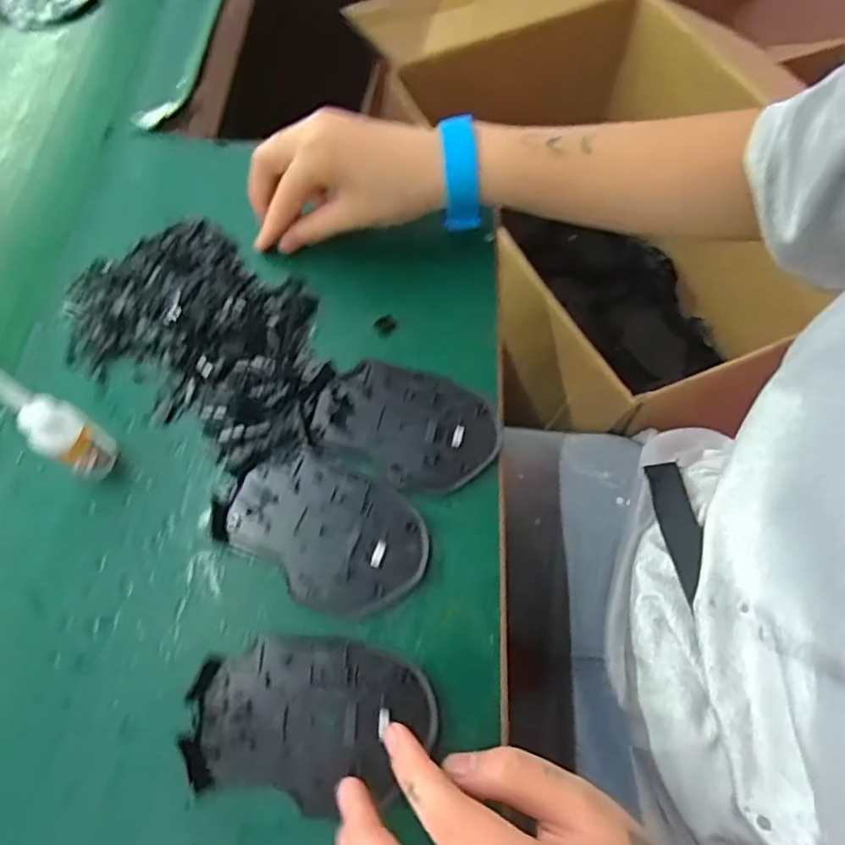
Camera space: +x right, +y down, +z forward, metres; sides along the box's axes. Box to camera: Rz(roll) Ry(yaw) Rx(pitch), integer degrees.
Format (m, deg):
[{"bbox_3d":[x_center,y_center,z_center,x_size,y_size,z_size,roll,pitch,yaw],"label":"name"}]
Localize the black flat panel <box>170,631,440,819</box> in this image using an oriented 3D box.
[{"bbox_3d":[-0.053,0.141,0.279,0.114,0.012,0.070,5,66,5],"label":"black flat panel"}]

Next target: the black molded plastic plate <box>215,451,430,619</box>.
[{"bbox_3d":[-0.055,0.057,0.319,0.113,0.006,0.073,25,68,12],"label":"black molded plastic plate"}]

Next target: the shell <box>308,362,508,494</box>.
[{"bbox_3d":[-0.010,0.001,0.347,0.107,0.008,0.070,21,67,10],"label":"shell"}]

